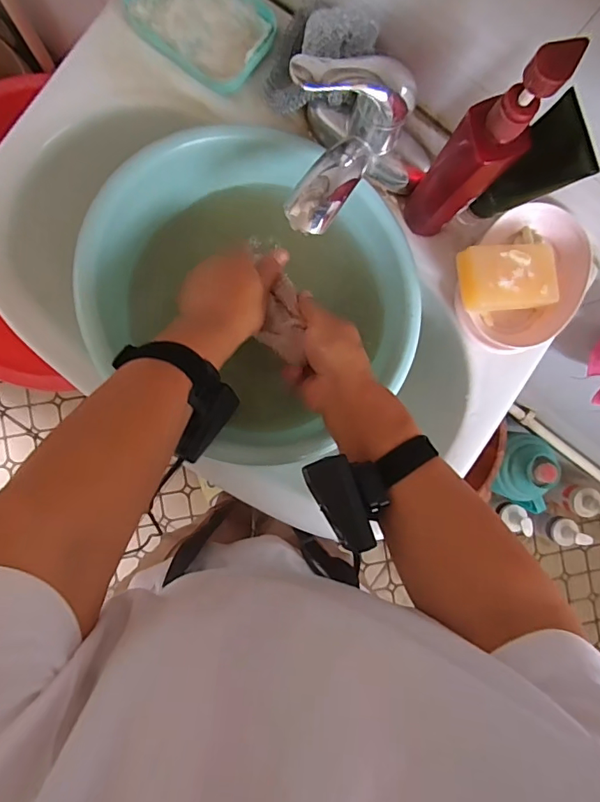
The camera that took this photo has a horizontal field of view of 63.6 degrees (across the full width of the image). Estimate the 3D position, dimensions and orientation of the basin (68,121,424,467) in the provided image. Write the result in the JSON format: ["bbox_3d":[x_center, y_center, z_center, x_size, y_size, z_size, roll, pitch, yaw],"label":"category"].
[{"bbox_3d":[-0.035,-0.106,0.486,0.304,0.128,0.289,0,88,-5],"label":"basin"}]

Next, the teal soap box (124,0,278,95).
[{"bbox_3d":[-0.094,-0.368,0.468,0.134,0.019,0.098,33,86,-4],"label":"teal soap box"}]

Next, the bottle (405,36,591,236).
[{"bbox_3d":[0.141,-0.192,0.388,0.045,0.204,0.042,-14,90,-5],"label":"bottle"}]

